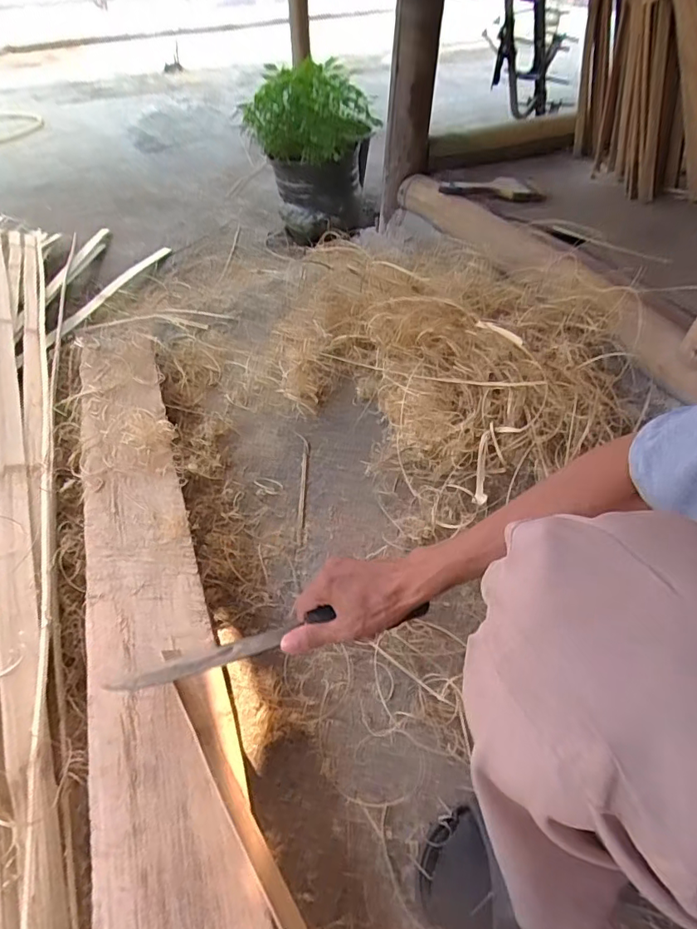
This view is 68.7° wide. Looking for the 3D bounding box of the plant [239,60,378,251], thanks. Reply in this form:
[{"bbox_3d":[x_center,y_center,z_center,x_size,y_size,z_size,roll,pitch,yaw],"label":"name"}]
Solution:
[{"bbox_3d":[-0.092,-0.819,1.363,0.271,0.399,0.330,12,48,10],"label":"plant"}]

